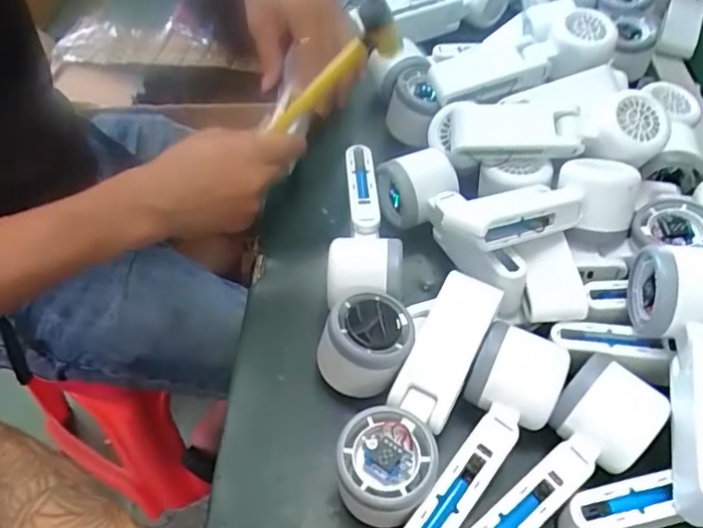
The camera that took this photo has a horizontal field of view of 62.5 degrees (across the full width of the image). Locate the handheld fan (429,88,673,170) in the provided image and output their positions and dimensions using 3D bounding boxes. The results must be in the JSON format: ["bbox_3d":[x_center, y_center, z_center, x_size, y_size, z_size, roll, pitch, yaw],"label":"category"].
[{"bbox_3d":[0.164,-0.111,0.475,0.190,0.050,0.056,3,52,1],"label":"handheld fan"}]

